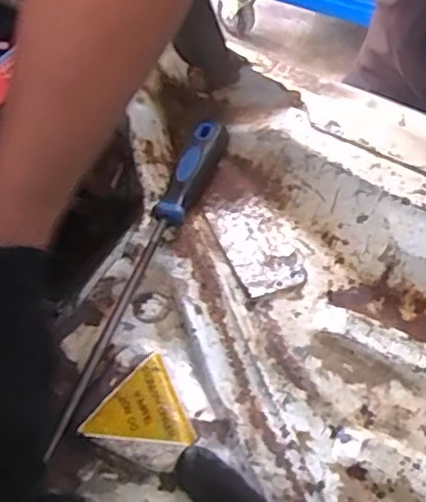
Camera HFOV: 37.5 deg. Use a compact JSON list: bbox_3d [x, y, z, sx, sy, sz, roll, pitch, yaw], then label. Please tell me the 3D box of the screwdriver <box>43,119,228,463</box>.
[{"bbox_3d":[-0.051,0.004,0.437,0.026,0.029,0.277,19,53,11],"label":"screwdriver"}]

